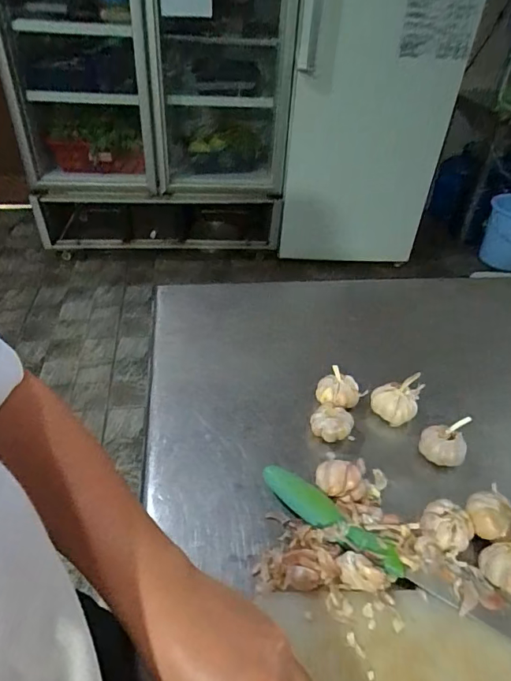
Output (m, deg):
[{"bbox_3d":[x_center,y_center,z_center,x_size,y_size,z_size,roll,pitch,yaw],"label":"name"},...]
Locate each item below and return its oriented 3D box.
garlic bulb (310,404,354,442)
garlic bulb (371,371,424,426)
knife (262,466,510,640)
[{"bbox_3d":[0.082,0.091,0.495,0.041,0.035,0.042,2,40,-2],"label":"garlic bulb"},{"bbox_3d":[0.156,0.066,0.512,0.051,0.057,0.045,19,43,17],"label":"garlic bulb"},{"bbox_3d":[0.136,0.189,0.378,0.301,0.021,0.034,24,44,22],"label":"knife"}]

